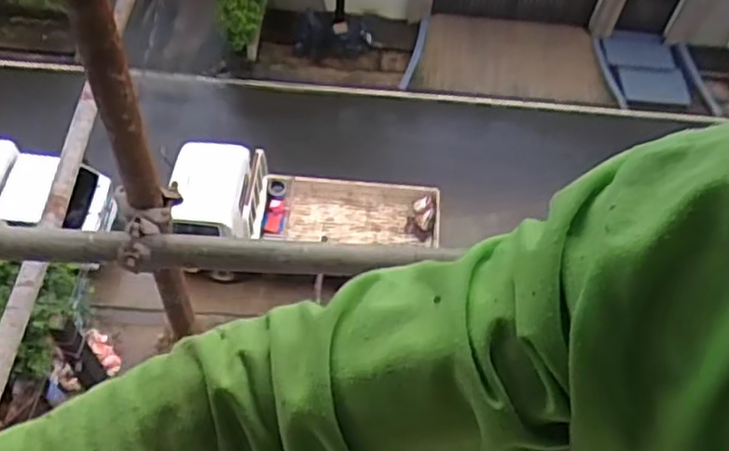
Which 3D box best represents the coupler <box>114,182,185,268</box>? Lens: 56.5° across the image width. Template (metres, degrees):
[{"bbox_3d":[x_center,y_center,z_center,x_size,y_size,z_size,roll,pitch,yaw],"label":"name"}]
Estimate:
[{"bbox_3d":[-0.313,-0.003,0.990,0.088,0.068,0.136,-6,56,-9],"label":"coupler"}]

